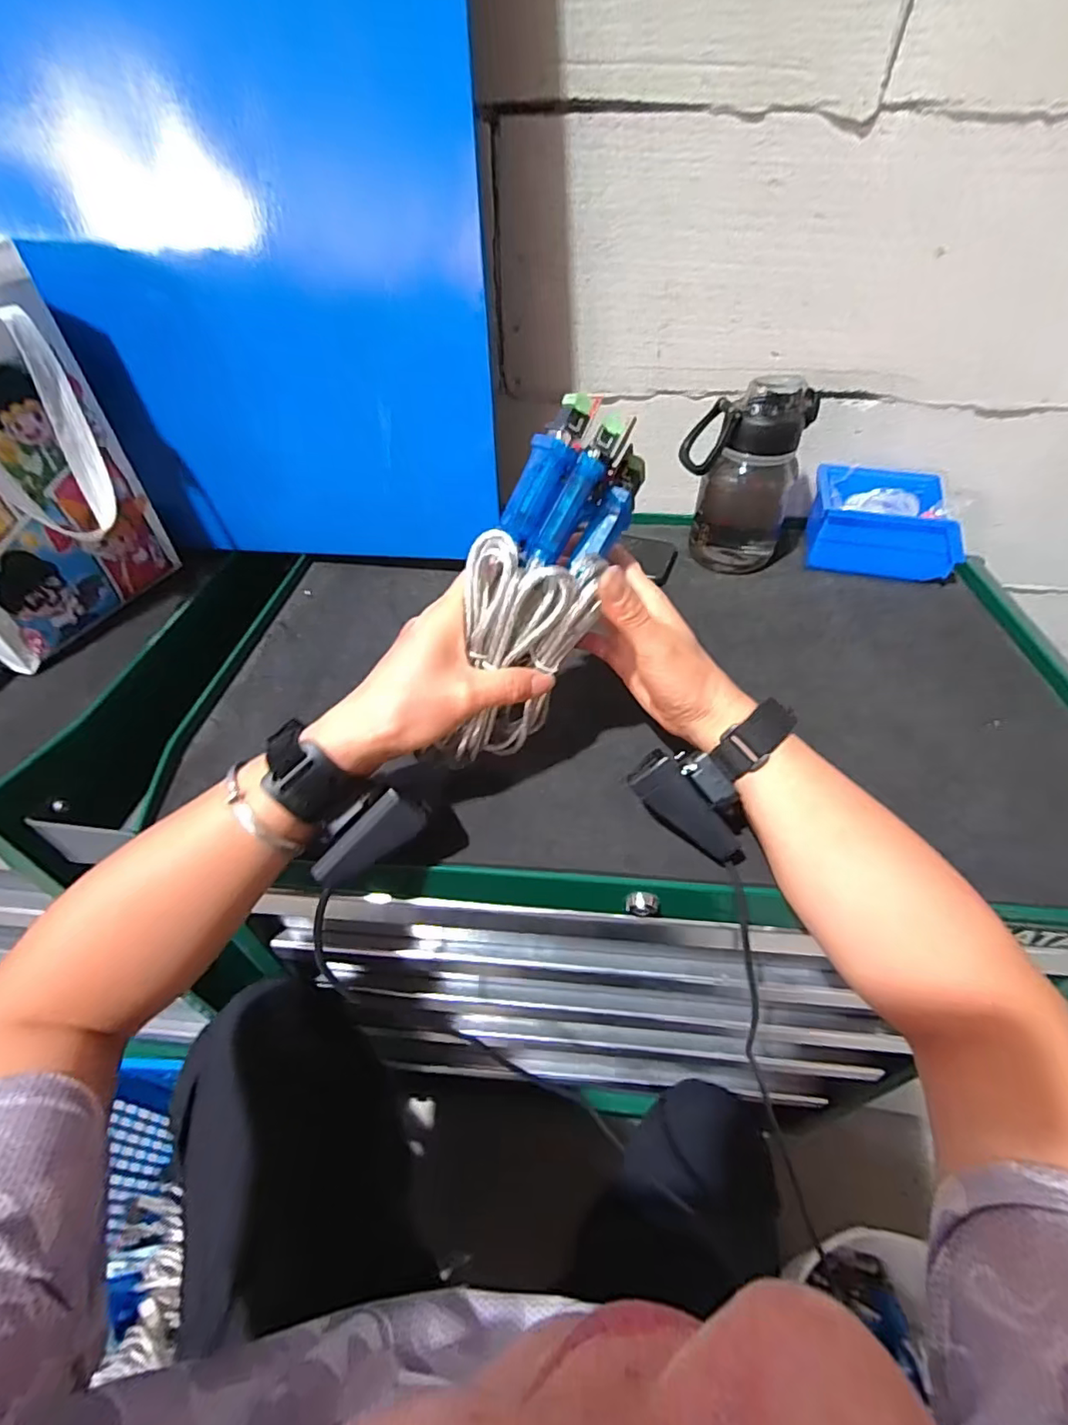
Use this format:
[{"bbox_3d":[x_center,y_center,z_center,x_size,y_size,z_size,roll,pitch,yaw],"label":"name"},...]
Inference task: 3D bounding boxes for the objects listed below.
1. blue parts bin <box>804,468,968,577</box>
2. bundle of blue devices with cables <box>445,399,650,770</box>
[{"bbox_3d":[0.355,-0.195,0.586,0.133,0.070,0.104,11,47,11],"label":"blue parts bin"},{"bbox_3d":[0.004,-0.067,0.337,0.065,0.208,0.061,28,18,24],"label":"bundle of blue devices with cables"}]

